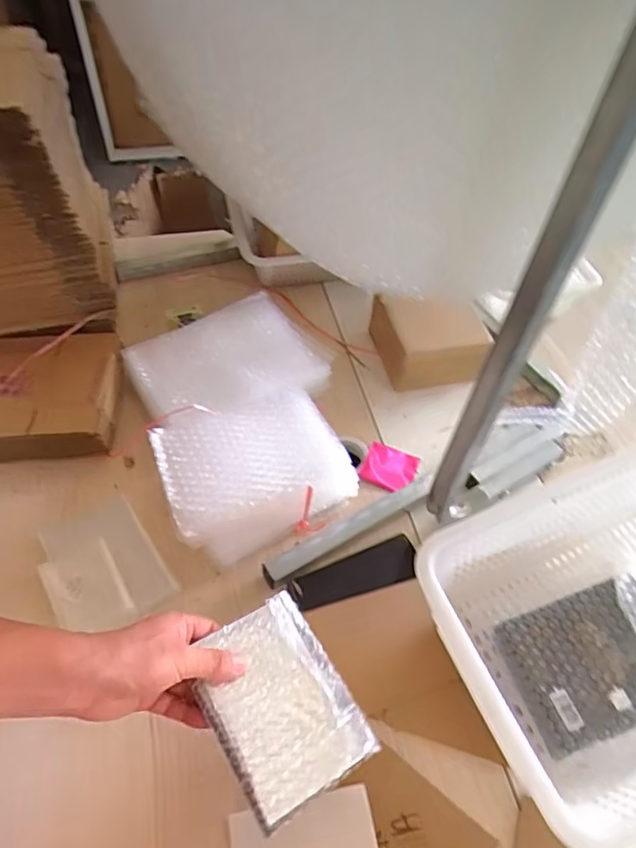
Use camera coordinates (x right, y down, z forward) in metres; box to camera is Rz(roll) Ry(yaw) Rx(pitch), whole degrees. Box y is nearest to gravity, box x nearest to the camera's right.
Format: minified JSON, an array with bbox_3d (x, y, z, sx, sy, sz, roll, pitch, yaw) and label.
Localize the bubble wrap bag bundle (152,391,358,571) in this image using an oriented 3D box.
[{"bbox_3d":[-0.081,0.057,0.680,0.213,0.088,0.156,-21,57,-19],"label":"bubble wrap bag bundle"}]

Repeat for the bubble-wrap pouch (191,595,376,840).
[{"bbox_3d":[-0.034,0.241,0.479,0.114,0.021,0.152,-26,59,-22],"label":"bubble-wrap pouch"}]

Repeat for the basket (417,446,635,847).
[{"bbox_3d":[0.293,0.184,0.524,0.338,0.126,0.262,-18,54,-16],"label":"basket"}]

